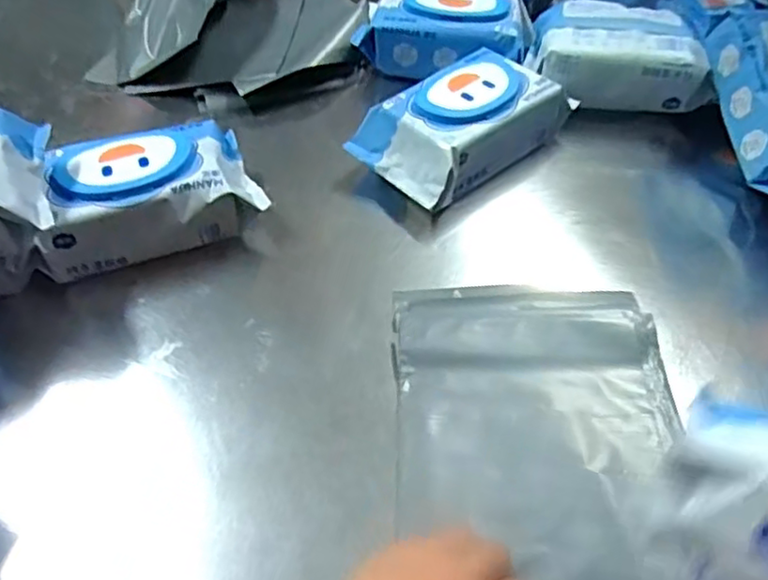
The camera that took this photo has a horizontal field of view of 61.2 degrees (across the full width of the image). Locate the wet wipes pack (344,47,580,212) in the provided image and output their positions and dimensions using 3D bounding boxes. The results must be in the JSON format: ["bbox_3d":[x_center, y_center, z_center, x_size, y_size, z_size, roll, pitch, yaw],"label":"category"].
[{"bbox_3d":[0.076,-0.157,0.621,0.194,0.078,0.107,-34,59,-24],"label":"wet wipes pack"}]

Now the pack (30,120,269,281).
[{"bbox_3d":[-0.202,-0.082,0.561,0.176,0.076,0.094,-16,53,-12],"label":"pack"}]

